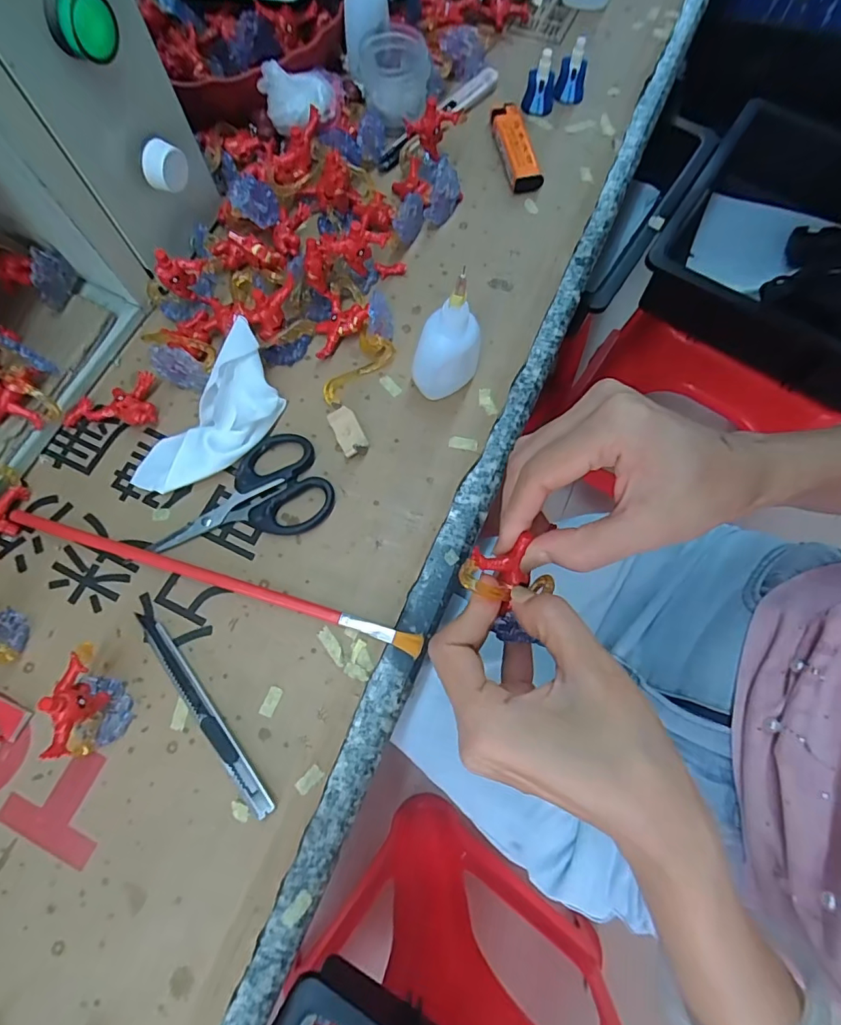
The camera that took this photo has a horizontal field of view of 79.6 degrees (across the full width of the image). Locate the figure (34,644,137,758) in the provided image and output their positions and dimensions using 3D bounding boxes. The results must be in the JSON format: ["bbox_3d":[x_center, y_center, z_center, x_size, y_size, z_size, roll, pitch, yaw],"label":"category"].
[{"bbox_3d":[-0.175,0.097,0.262,0.026,0.048,0.054,-6,74,-4],"label":"figure"}]

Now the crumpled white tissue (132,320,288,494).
[{"bbox_3d":[-0.128,-0.056,0.319,0.051,0.028,0.118,37,91,8],"label":"crumpled white tissue"}]

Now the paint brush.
[{"bbox_3d":[-0.124,0.039,0.297,0.259,0.010,0.010,17,74,3],"label":"paint brush"}]

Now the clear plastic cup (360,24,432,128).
[{"bbox_3d":[-0.019,-0.336,0.390,0.053,0.036,0.058,1,74,-2],"label":"clear plastic cup"}]

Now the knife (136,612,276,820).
[{"bbox_3d":[-0.121,0.108,0.277,0.013,0.010,0.130,-39,79,-12],"label":"knife"}]

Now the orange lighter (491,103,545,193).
[{"bbox_3d":[0.074,-0.279,0.386,0.022,0.018,0.078,-11,75,-5],"label":"orange lighter"}]

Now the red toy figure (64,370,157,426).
[{"bbox_3d":[-0.204,-0.077,0.335,0.060,0.016,0.040,6,74,0],"label":"red toy figure"}]

